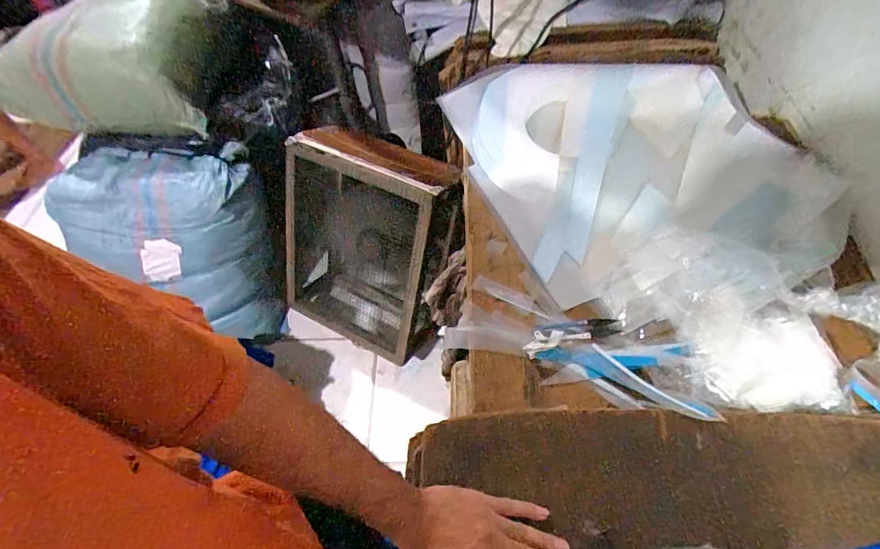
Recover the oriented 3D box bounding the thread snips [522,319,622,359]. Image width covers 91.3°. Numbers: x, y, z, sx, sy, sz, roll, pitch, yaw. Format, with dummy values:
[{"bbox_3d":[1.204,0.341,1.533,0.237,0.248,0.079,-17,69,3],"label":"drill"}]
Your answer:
[{"bbox_3d":[0.184,0.082,0.613,0.139,0.008,0.042,-15,57,-7],"label":"thread snips"}]

